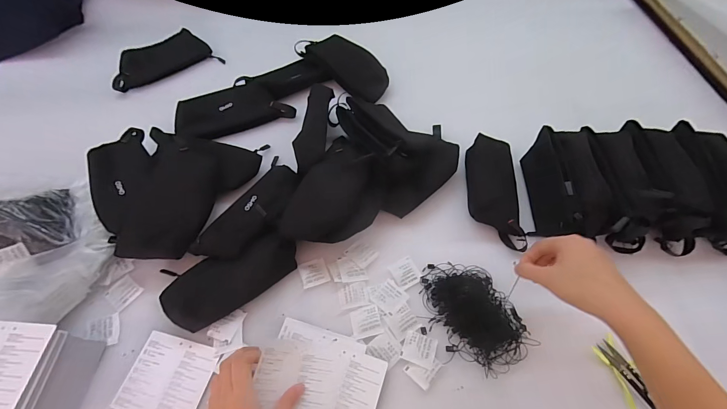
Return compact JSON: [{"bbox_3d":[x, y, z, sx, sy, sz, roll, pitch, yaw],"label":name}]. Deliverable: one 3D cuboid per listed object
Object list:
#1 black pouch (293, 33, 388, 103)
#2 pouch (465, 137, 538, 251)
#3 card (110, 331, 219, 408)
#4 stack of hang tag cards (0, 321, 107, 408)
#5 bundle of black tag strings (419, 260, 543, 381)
[{"bbox_3d":[-0.032,-0.298,0.701,0.201,0.037,0.105,37,64,20],"label":"black pouch"},{"bbox_3d":[0.222,-0.031,0.552,0.092,0.034,0.215,2,58,1],"label":"pouch"},{"bbox_3d":[-0.240,0.213,0.404,0.100,0.006,0.089,12,57,9],"label":"card"},{"bbox_3d":[-0.371,0.189,0.361,0.106,0.095,0.094,2,58,0],"label":"stack of hang tag cards"},{"bbox_3d":[0.148,0.142,0.442,0.103,0.022,0.151,-19,60,-12],"label":"bundle of black tag strings"}]

